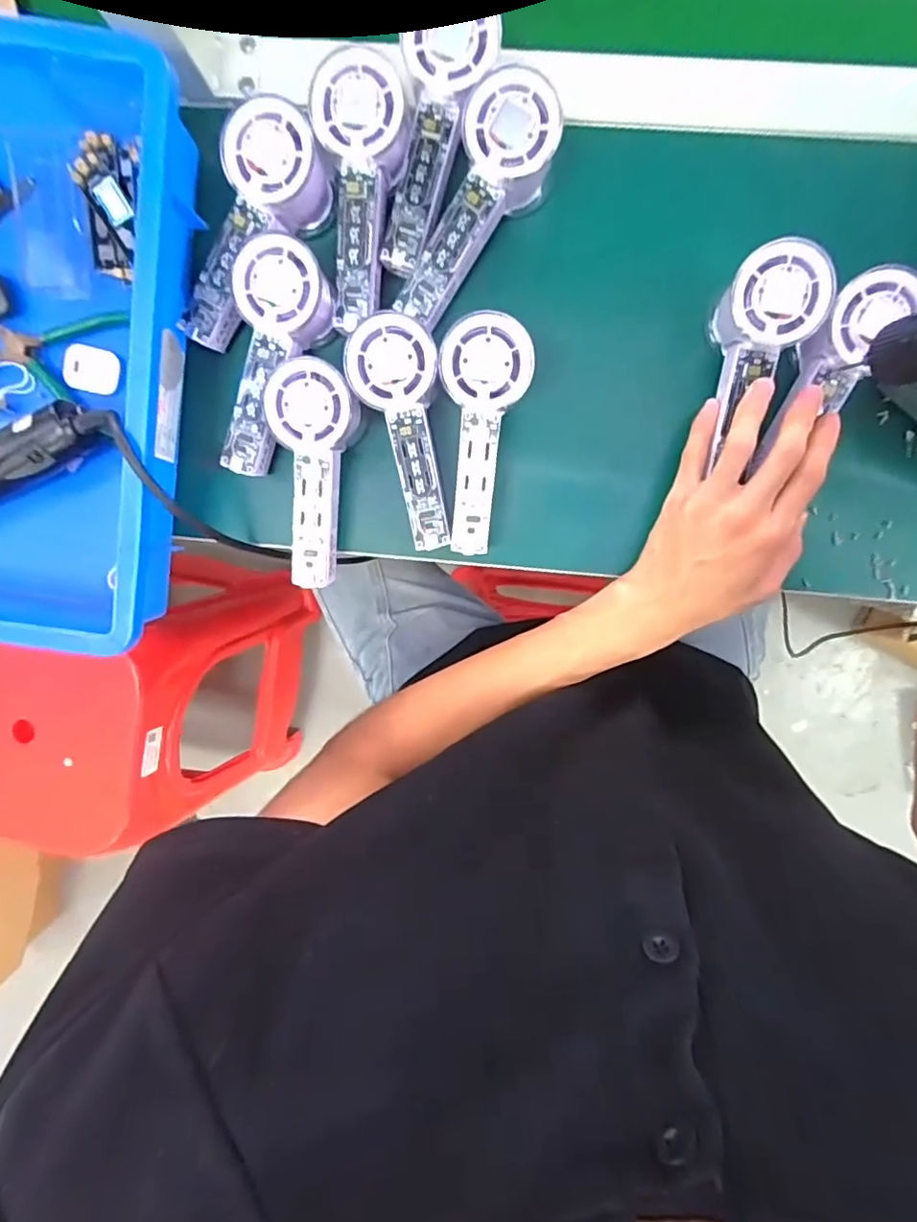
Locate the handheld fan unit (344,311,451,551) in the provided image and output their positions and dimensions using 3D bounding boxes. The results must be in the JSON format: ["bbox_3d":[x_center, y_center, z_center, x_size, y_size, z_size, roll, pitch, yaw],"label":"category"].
[{"bbox_3d":[-0.033,-0.117,0.392,0.053,0.037,0.146,-11,108,4],"label":"handheld fan unit"}]

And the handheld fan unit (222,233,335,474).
[{"bbox_3d":[-0.125,-0.166,0.394,0.054,0.040,0.144,21,110,1],"label":"handheld fan unit"}]

